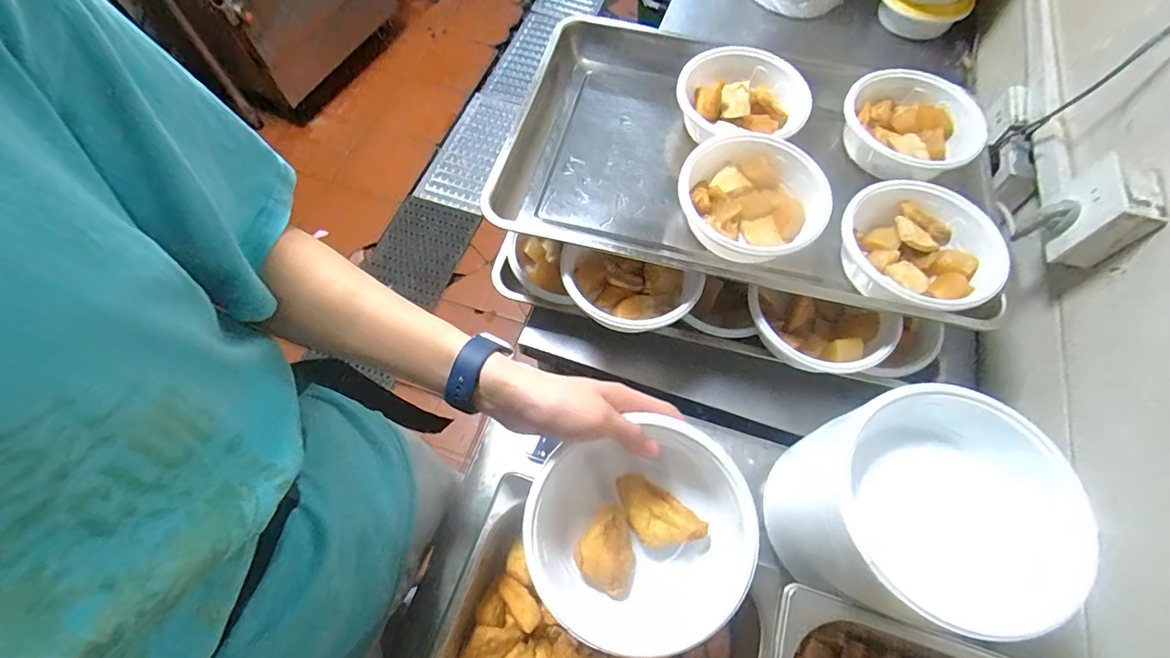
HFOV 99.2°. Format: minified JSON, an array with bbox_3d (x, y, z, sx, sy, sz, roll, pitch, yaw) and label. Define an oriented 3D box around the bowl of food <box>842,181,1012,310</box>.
[{"bbox_3d":[0.371,-0.088,0.568,0.167,0.061,0.159,0,64,1],"label":"bowl of food"}]

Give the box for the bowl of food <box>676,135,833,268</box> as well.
[{"bbox_3d":[0.199,-0.156,0.595,0.157,0.053,0.166,0,64,1],"label":"bowl of food"}]

